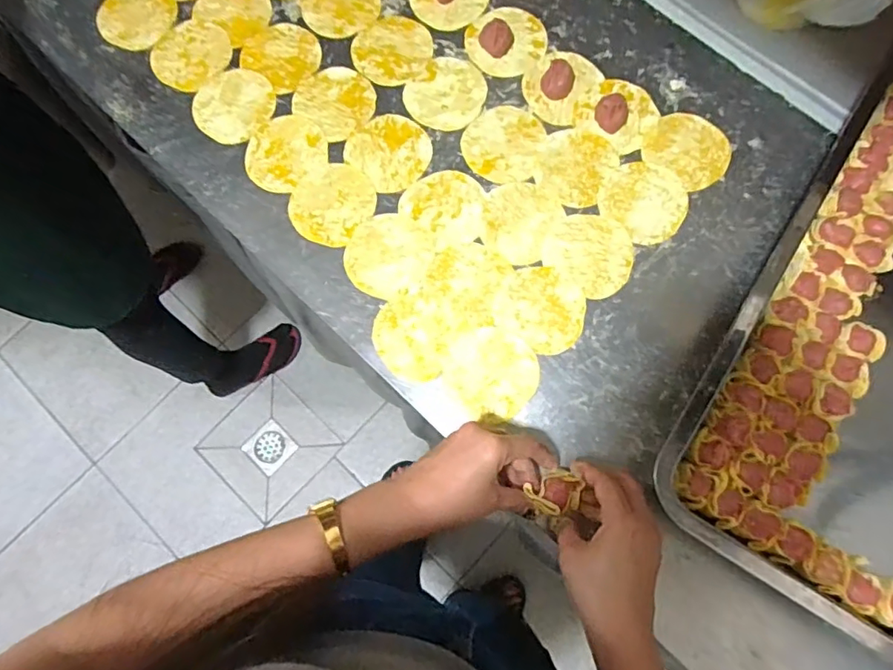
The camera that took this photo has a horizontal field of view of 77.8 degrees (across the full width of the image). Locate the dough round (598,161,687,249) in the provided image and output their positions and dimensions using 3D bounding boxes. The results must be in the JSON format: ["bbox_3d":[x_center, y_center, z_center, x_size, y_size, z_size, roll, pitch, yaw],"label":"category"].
[{"bbox_3d":[0.193,-0.131,0.538,0.076,0.004,0.084,-44,80,-9],"label":"dough round"}]

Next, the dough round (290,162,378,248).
[{"bbox_3d":[-0.113,-0.130,0.545,0.075,0.004,0.083,37,79,9],"label":"dough round"}]

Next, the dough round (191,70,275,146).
[{"bbox_3d":[-0.219,-0.239,0.572,0.079,0.004,0.084,0,76,0],"label":"dough round"}]

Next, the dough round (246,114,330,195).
[{"bbox_3d":[-0.164,-0.186,0.557,0.083,0.004,0.075,-43,80,-9],"label":"dough round"}]

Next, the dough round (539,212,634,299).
[{"bbox_3d":[0.137,-0.079,0.524,0.084,0.004,0.074,41,80,10],"label":"dough round"}]

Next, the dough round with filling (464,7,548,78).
[{"bbox_3d":[0.063,-0.313,0.575,0.082,0.022,0.081,0,76,0],"label":"dough round with filling"}]

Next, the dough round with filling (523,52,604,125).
[{"bbox_3d":[0.117,-0.259,0.563,0.066,0.020,0.083,34,79,8],"label":"dough round with filling"}]

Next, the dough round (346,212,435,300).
[{"bbox_3d":[-0.055,-0.076,0.532,0.080,0.004,0.082,0,76,0],"label":"dough round"}]

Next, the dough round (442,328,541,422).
[{"bbox_3d":[0.040,0.034,0.500,0.082,0.004,0.079,0,76,0],"label":"dough round"}]

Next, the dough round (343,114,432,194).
[{"bbox_3d":[-0.056,-0.185,0.556,0.081,0.004,0.076,0,76,0],"label":"dough round"}]

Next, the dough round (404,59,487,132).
[{"bbox_3d":[0.002,-0.247,0.571,0.083,0.004,0.075,-34,78,-7],"label":"dough round"}]

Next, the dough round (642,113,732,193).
[{"bbox_3d":[0.241,-0.186,0.551,0.083,0.004,0.072,40,80,9],"label":"dough round"}]

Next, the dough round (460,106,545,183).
[{"bbox_3d":[0.057,-0.193,0.556,0.079,0.004,0.084,0,76,0],"label":"dough round"}]

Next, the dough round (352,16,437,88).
[{"bbox_3d":[-0.056,-0.300,0.585,0.082,0.004,0.082,0,76,0],"label":"dough round"}]

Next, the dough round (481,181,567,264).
[{"bbox_3d":[0.070,-0.111,0.536,0.070,0.004,0.080,28,78,7],"label":"dough round"}]

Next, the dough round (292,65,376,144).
[{"bbox_3d":[-0.115,-0.243,0.572,0.086,0.005,0.075,39,80,9],"label":"dough round"}]

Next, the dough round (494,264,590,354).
[{"bbox_3d":[0.089,-0.027,0.510,0.082,0.004,0.076,0,76,0],"label":"dough round"}]

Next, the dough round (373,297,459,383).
[{"bbox_3d":[-0.031,0.003,0.506,0.074,0.004,0.075,0,76,0],"label":"dough round"}]

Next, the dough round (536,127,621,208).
[{"bbox_3d":[0.129,-0.167,0.547,0.073,0.004,0.082,17,77,5],"label":"dough round"}]

